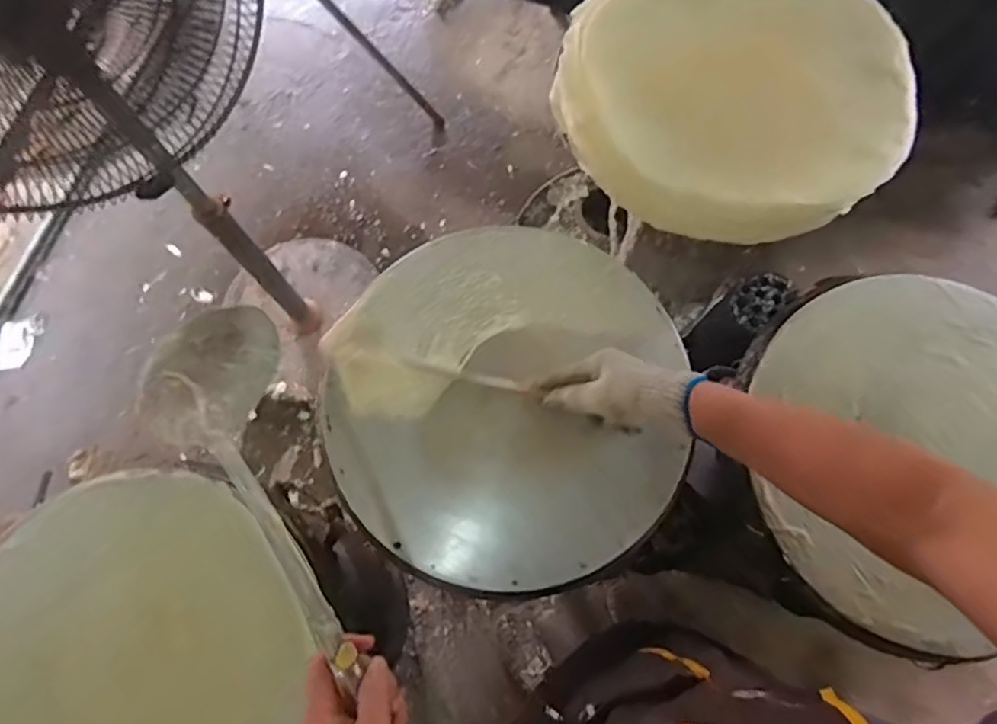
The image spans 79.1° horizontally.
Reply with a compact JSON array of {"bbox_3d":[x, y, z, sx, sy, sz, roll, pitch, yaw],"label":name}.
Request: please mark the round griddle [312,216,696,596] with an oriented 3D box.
[{"bbox_3d":[0.016,0.035,0.642,0.370,0.029,0.380,0,75,1],"label":"round griddle"}]

